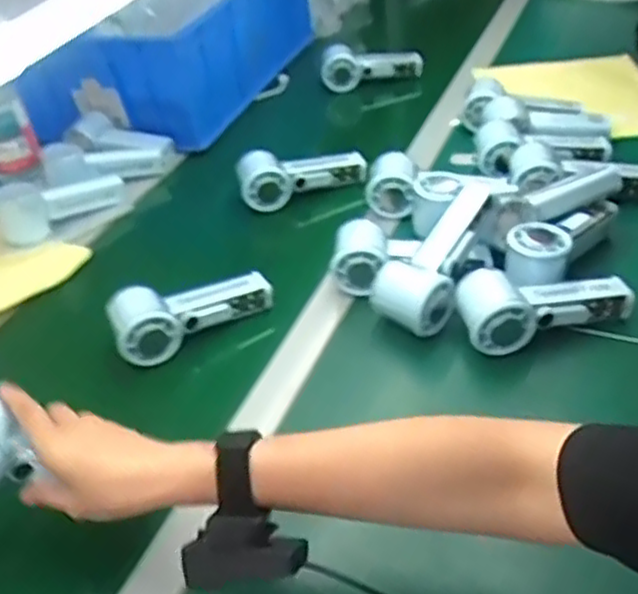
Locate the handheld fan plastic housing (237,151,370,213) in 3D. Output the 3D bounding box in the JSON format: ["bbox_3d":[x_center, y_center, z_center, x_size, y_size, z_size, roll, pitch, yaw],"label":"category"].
[{"bbox_3d":[-0.020,-0.151,0.868,0.156,0.049,0.073,-11,38,-4],"label":"handheld fan plastic housing"}]

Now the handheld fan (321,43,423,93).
[{"bbox_3d":[0.082,-0.366,1.118,0.154,0.060,0.037,-13,38,-7],"label":"handheld fan"}]

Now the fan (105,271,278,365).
[{"bbox_3d":[-0.120,0.013,0.685,0.152,0.048,0.068,-15,38,-10],"label":"fan"}]

